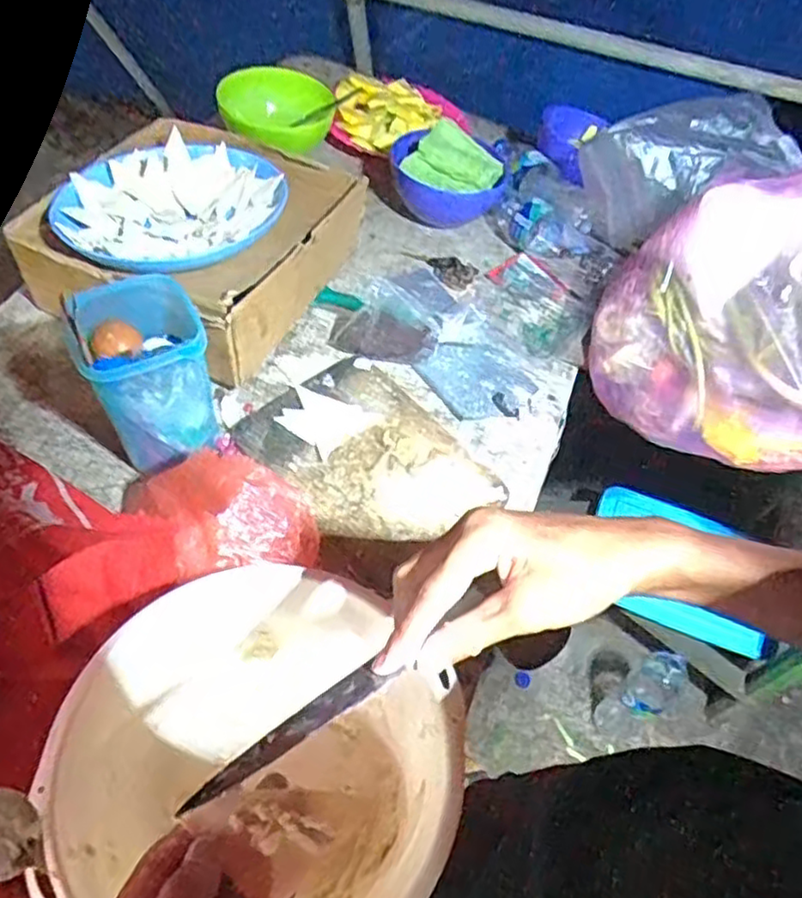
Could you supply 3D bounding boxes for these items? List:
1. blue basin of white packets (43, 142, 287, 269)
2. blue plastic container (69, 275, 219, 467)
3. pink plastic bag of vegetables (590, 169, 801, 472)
[{"bbox_3d":[-0.229,-0.247,0.685,0.206,0.027,0.200,3,53,-5],"label":"blue basin of white packets"},{"bbox_3d":[-0.222,-0.076,0.602,0.097,0.133,0.121,-18,57,-20],"label":"blue plastic container"},{"bbox_3d":[0.378,-0.134,0.680,0.314,0.200,0.223,6,52,-3],"label":"pink plastic bag of vegetables"}]

